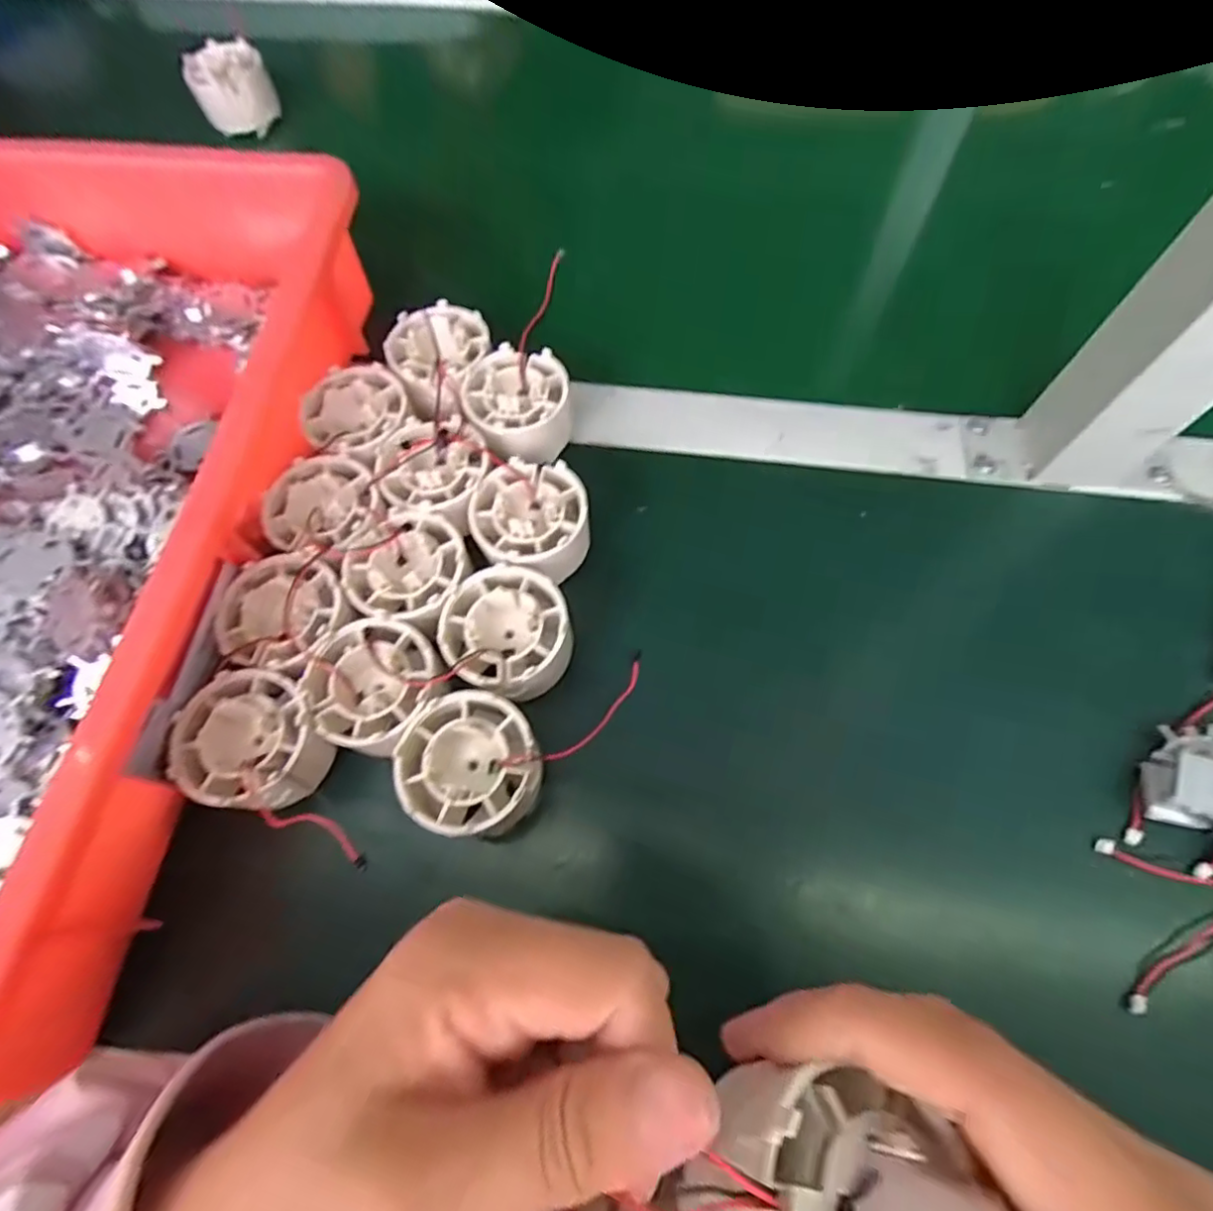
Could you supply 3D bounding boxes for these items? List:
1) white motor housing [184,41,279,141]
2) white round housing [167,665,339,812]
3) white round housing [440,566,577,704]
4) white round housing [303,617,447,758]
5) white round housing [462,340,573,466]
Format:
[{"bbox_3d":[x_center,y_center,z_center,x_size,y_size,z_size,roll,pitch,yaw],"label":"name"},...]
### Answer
[{"bbox_3d":[-0.263,-0.365,0.443,0.051,0.038,0.051,-27,68,-8],"label":"white motor housing"},{"bbox_3d":[-0.140,0.055,0.252,0.053,0.031,0.050,-1,67,2],"label":"white round housing"},{"bbox_3d":[-0.042,0.012,0.266,0.051,0.032,0.051,-1,67,2],"label":"white round housing"},{"bbox_3d":[-0.094,0.034,0.259,0.050,0.031,0.050,-1,67,2],"label":"white round housing"},{"bbox_3d":[-0.044,-0.101,0.317,0.051,0.032,0.055,-1,67,2],"label":"white round housing"}]

